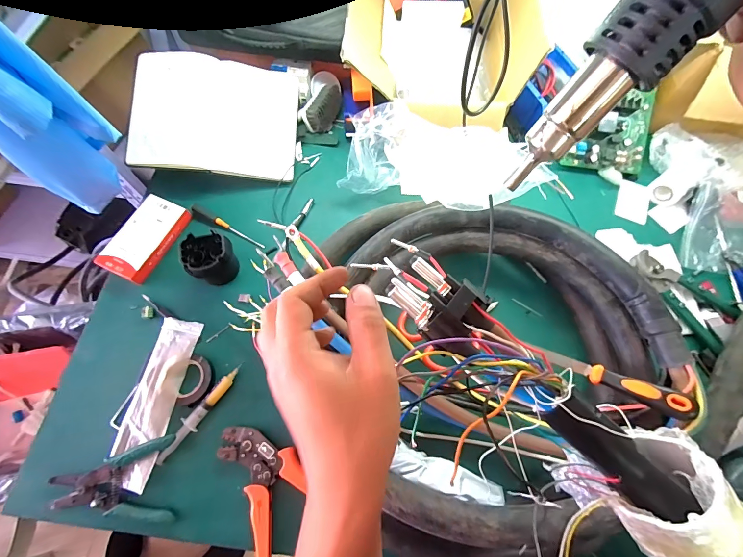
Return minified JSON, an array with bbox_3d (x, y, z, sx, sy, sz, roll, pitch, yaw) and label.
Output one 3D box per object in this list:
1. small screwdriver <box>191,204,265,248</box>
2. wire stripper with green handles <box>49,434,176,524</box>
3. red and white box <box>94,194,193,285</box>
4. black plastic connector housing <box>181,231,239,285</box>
[{"bbox_3d":[-0.252,-0.091,0.602,0.150,0.013,0.015,26,70,9],"label":"small screwdriver"},{"bbox_3d":[-0.337,0.263,0.435,0.164,0.026,0.097,-5,68,-3],"label":"wire stripper with green handles"},{"bbox_3d":[-0.375,-0.067,0.569,0.074,0.028,0.143,23,69,8],"label":"red and white box"},{"bbox_3d":[-0.249,-0.031,0.536,0.073,0.066,0.069,-32,72,-13],"label":"black plastic connector housing"}]

